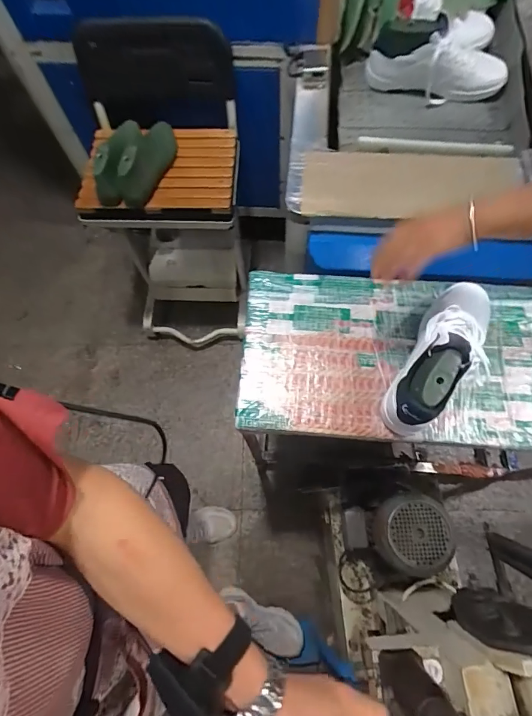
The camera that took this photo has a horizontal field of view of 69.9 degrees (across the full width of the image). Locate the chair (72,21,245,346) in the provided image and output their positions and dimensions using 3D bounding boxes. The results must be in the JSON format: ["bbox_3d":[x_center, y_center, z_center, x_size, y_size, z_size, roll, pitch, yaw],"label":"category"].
[{"bbox_3d":[-0.283,-0.436,1.217,0.422,0.838,0.493,1,70,3],"label":"chair"}]

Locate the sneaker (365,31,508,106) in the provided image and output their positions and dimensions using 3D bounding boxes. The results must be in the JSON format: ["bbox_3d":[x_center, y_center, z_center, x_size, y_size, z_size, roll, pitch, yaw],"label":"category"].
[{"bbox_3d":[0.383,-0.653,0.855,0.305,0.126,0.086,16,71,8],"label":"sneaker"}]

